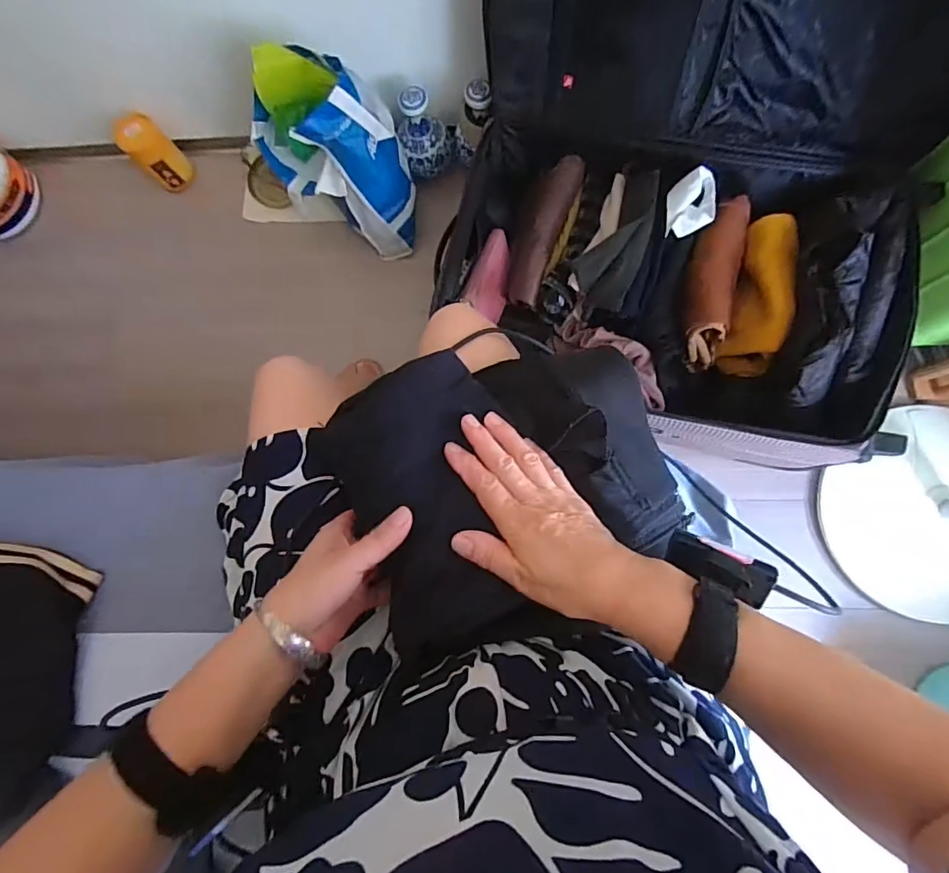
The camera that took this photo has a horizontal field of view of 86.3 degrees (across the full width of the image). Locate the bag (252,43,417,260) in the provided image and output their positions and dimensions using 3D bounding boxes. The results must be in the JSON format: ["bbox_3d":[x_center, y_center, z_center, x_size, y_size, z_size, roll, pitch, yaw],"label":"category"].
[{"bbox_3d":[-0.239,-0.493,0.911,0.222,0.283,0.240,-30,80,-1],"label":"bag"}]

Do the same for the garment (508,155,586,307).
[{"bbox_3d":[0.118,-0.373,0.921,0.093,0.086,0.249,22,83,7],"label":"garment"}]

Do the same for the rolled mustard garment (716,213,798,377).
[{"bbox_3d":[0.479,-0.233,0.860,0.077,0.112,0.251,10,82,5],"label":"rolled mustard garment"}]

